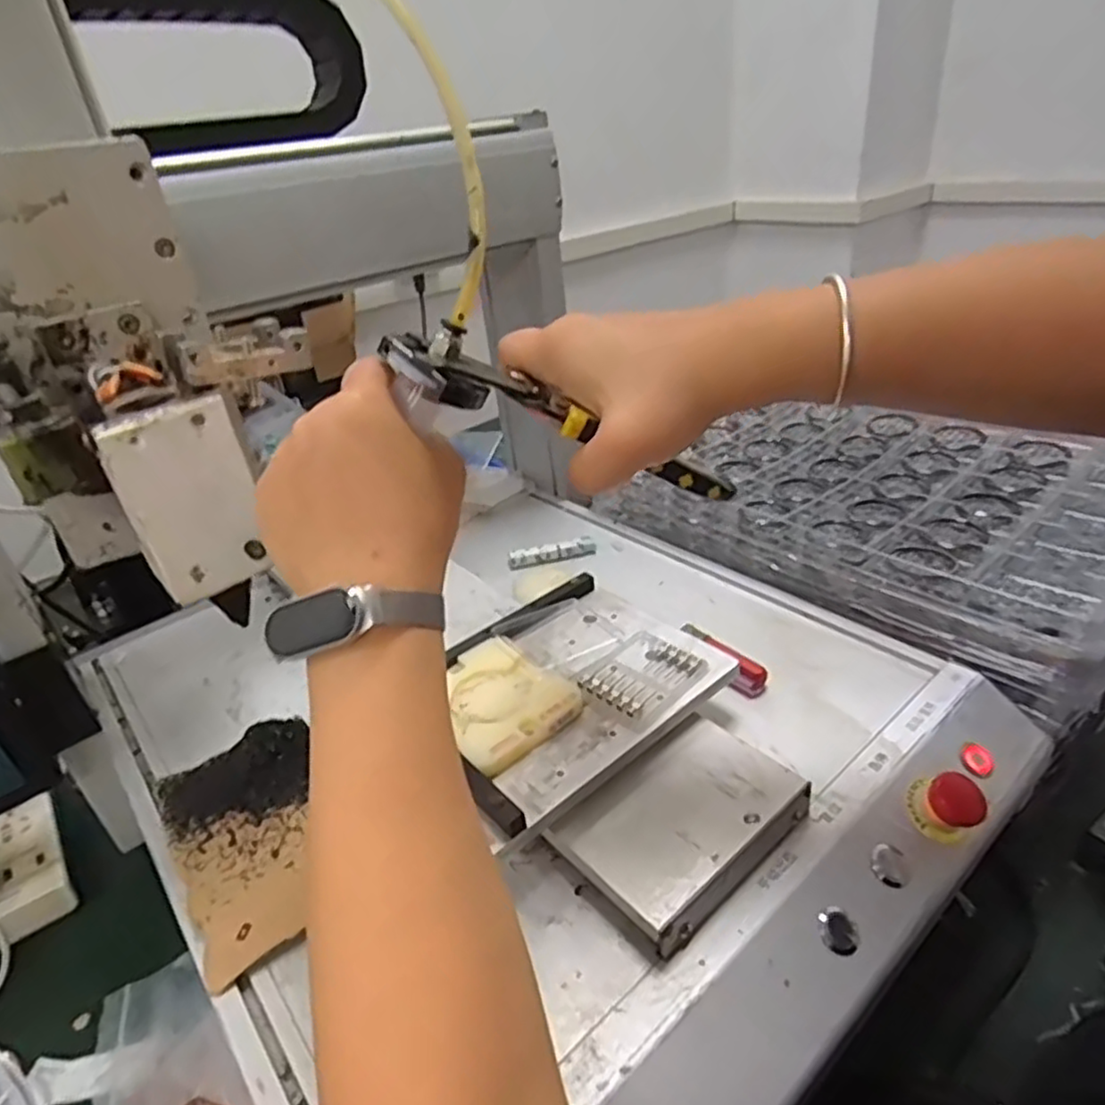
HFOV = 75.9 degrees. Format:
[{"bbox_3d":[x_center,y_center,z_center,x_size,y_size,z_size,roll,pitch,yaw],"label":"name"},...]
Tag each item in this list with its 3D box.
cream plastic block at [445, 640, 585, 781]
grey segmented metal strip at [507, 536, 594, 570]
[{"bbox_3d":[-0.035,0.087,0.427,0.079,0.011,0.089,-28,37,-32],"label":"cream plastic block"},{"bbox_3d":[0.000,0.001,0.645,0.080,0.013,0.018,-12,31,-9],"label":"grey segmented metal strip"}]

